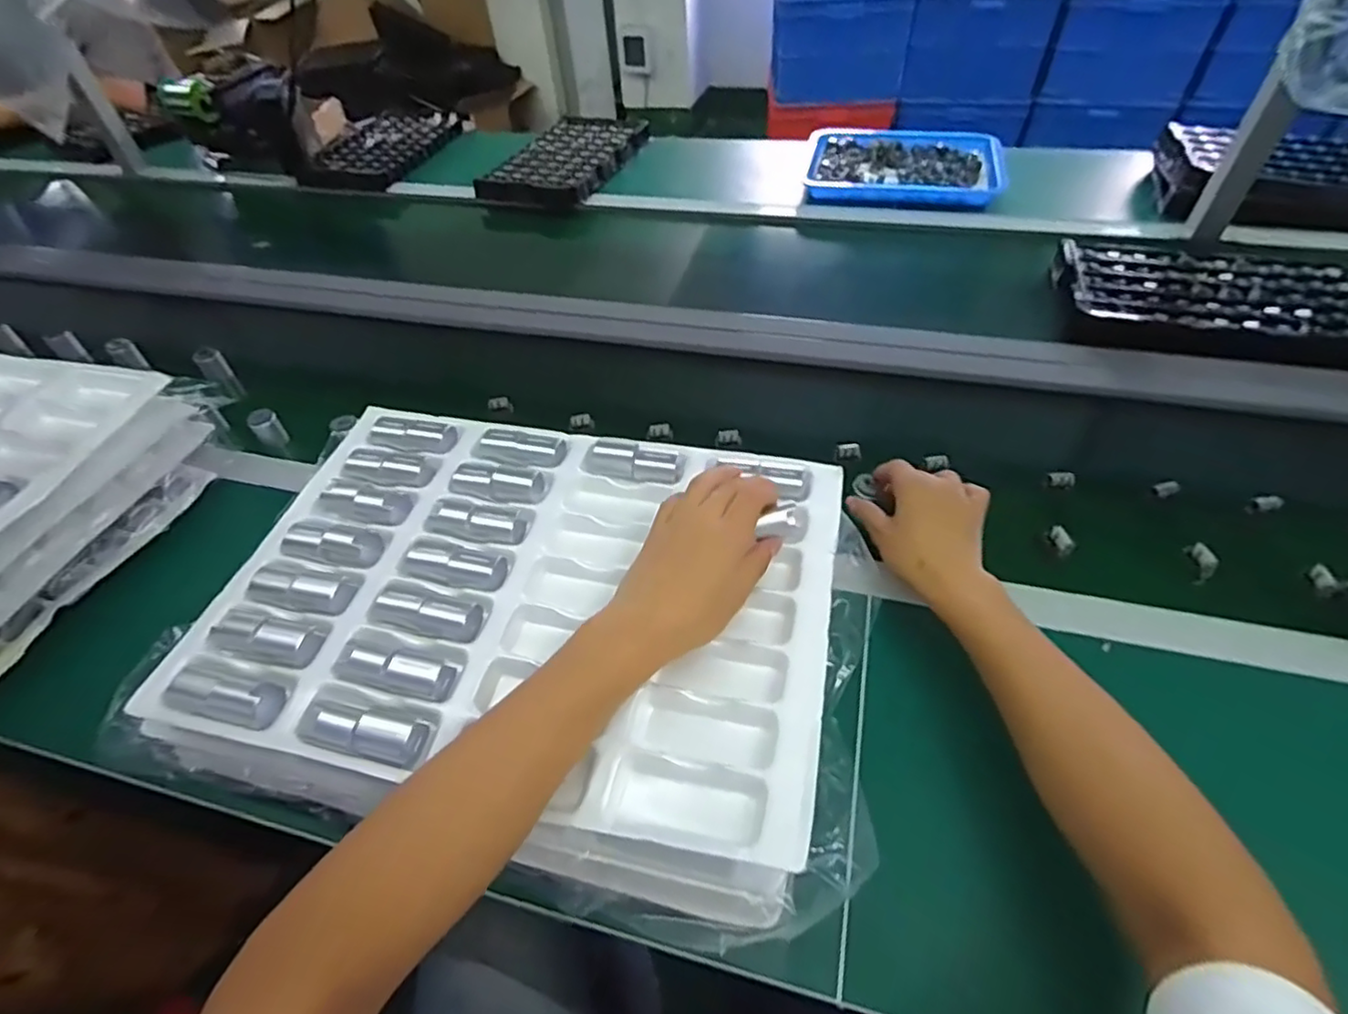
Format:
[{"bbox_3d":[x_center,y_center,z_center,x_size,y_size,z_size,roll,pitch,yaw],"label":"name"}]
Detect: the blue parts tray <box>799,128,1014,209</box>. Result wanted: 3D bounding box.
[{"bbox_3d":[0.404,-0.606,1.130,0.327,0.032,0.262,9,50,12],"label":"blue parts tray"}]

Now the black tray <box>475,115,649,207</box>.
[{"bbox_3d":[-0.206,-0.686,1.255,0.209,0.037,0.354,15,51,16],"label":"black tray"}]

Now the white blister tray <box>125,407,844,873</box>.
[{"bbox_3d":[-0.111,0.059,0.486,0.448,0.042,0.302,8,50,11],"label":"white blister tray"}]

